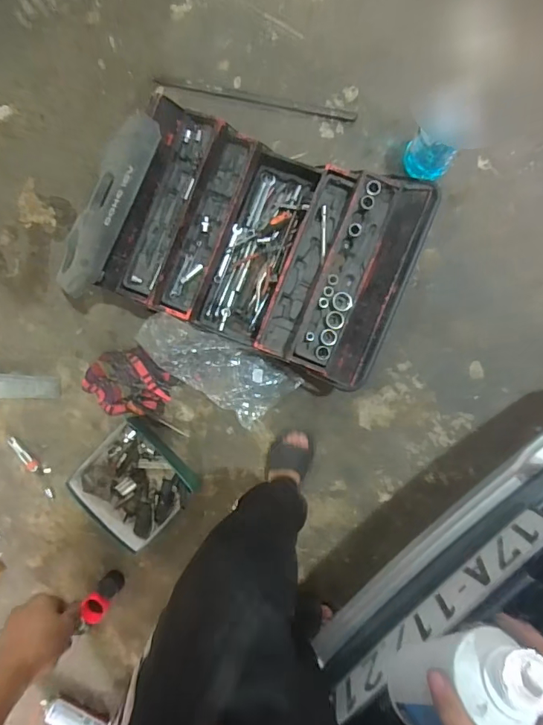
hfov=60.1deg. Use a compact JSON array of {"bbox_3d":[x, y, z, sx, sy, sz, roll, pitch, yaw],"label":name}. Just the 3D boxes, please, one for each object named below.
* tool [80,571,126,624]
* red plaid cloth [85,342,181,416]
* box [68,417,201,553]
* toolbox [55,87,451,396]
[{"bbox_3d":[-0.476,0.658,1.324,0.067,0.044,0.156,32,86,3],"label":"tool"},{"bbox_3d":[-0.394,0.054,1.298,0.247,0.042,0.178,-1,91,4],"label":"red plaid cloth"},{"bbox_3d":[-0.372,0.328,1.271,0.242,0.113,0.279,-44,88,3],"label":"box"},{"bbox_3d":[-0.074,-0.310,1.172,0.800,0.229,0.492,21,92,6],"label":"toolbox"}]

